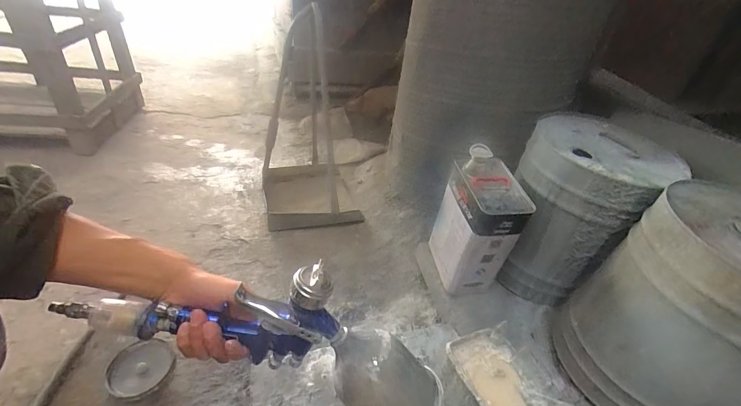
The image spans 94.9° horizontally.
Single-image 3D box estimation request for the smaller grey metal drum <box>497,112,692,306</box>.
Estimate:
[{"bbox_3d":[0.420,0.025,0.727,0.251,0.340,0.243,17,35,14],"label":"smaller grey metal drum"}]

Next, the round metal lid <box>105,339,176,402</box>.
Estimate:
[{"bbox_3d":[-0.403,0.291,0.602,0.095,0.024,0.096,16,41,-14],"label":"round metal lid"}]

